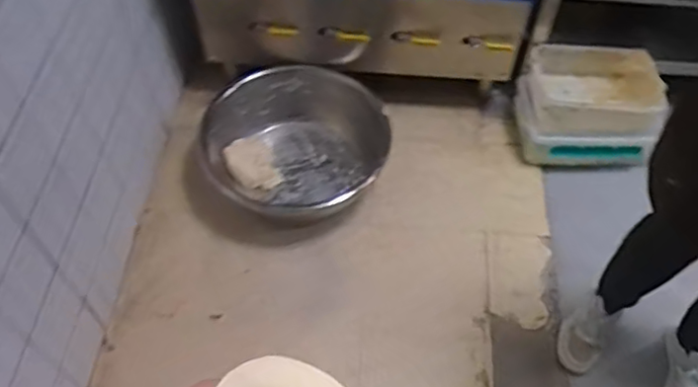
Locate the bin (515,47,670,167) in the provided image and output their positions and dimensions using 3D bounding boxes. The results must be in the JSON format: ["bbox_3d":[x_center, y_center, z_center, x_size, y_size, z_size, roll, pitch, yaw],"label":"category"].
[{"bbox_3d":[0.643,-0.222,1.744,0.358,0.233,0.262,-1,55,-2],"label":"bin"}]

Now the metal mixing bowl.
[{"bbox_3d":[-0.136,-0.138,1.711,0.458,0.198,0.432,0,54,-1],"label":"metal mixing bowl"}]

